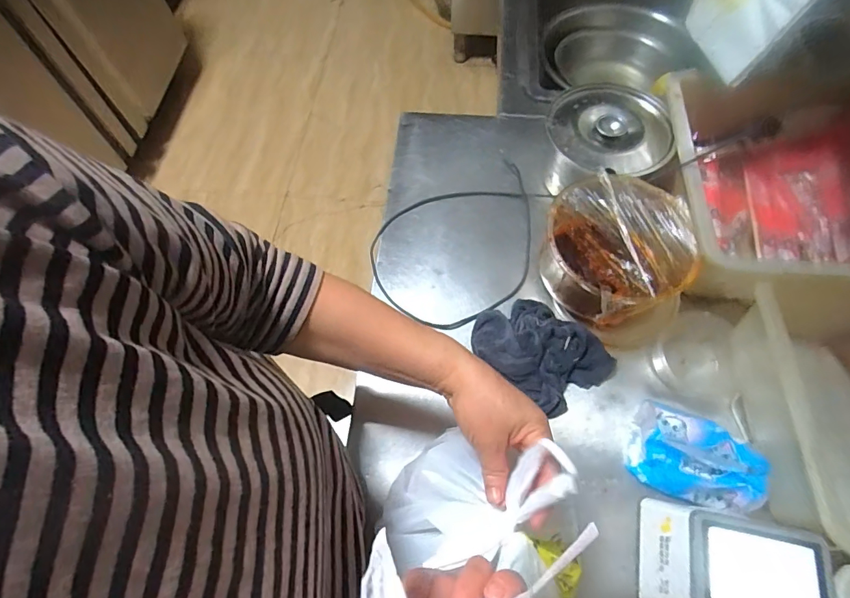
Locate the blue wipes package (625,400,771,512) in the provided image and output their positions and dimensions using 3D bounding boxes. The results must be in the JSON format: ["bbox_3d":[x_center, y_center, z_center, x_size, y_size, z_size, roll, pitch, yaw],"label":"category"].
[{"bbox_3d":[0.291,0.168,0.481,0.123,0.059,0.093,22,66,12],"label":"blue wipes package"}]

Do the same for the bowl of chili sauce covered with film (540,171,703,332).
[{"bbox_3d":[0.236,-0.056,0.569,0.168,0.104,0.164,-1,63,1],"label":"bowl of chili sauce covered with film"}]

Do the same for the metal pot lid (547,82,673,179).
[{"bbox_3d":[0.254,-0.233,0.613,0.155,0.049,0.167,-1,63,1],"label":"metal pot lid"}]

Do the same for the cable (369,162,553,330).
[{"bbox_3d":[0.068,-0.080,0.638,0.289,0.009,0.203,-29,66,-13],"label":"cable"}]

